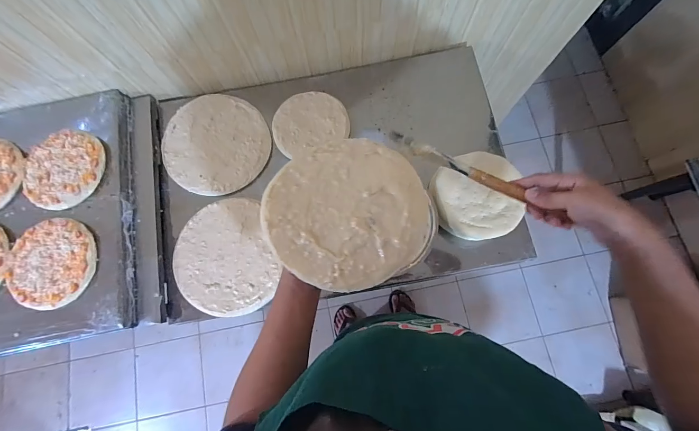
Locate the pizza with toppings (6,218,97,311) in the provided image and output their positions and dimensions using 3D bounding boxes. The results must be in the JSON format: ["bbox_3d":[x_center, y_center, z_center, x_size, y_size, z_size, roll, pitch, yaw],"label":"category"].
[{"bbox_3d":[-0.668,0.106,0.685,0.184,0.021,0.193,-1,77,2],"label":"pizza with toppings"}]

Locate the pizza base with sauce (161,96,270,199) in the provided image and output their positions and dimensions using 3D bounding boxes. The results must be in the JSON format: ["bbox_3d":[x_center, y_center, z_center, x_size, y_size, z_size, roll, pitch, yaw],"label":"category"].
[{"bbox_3d":[-0.354,-0.190,0.810,0.276,0.010,0.266,6,77,3],"label":"pizza base with sauce"}]

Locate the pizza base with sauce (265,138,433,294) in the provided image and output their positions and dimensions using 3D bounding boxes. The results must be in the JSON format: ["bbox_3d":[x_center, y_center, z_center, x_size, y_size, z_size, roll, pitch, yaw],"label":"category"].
[{"bbox_3d":[-0.004,-0.004,0.388,0.193,0.023,0.185,0,77,2],"label":"pizza base with sauce"}]

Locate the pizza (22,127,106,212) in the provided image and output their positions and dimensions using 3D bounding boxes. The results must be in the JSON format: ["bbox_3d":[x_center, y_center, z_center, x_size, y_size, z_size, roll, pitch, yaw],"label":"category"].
[{"bbox_3d":[-0.690,-0.111,0.737,0.190,0.028,0.190,7,77,3],"label":"pizza"}]

